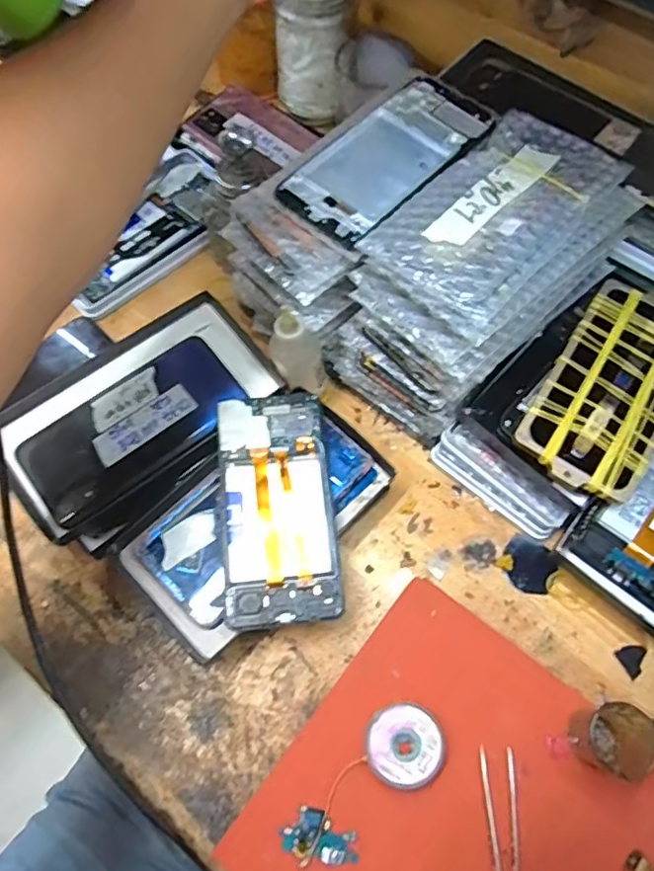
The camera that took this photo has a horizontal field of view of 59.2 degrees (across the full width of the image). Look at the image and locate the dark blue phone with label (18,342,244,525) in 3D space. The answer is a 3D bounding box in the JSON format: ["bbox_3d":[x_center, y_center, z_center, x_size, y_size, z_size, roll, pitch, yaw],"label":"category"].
[{"bbox_3d":[-0.138,-0.007,0.410,0.154,0.013,0.070,-36,70,-15],"label":"dark blue phone with label"}]

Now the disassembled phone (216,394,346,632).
[{"bbox_3d":[-0.033,0.045,0.377,0.072,0.011,0.151,-6,66,-3],"label":"disassembled phone"}]

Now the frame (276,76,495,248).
[{"bbox_3d":[0.043,-0.189,0.388,0.076,0.012,0.149,42,72,17],"label":"frame"}]

